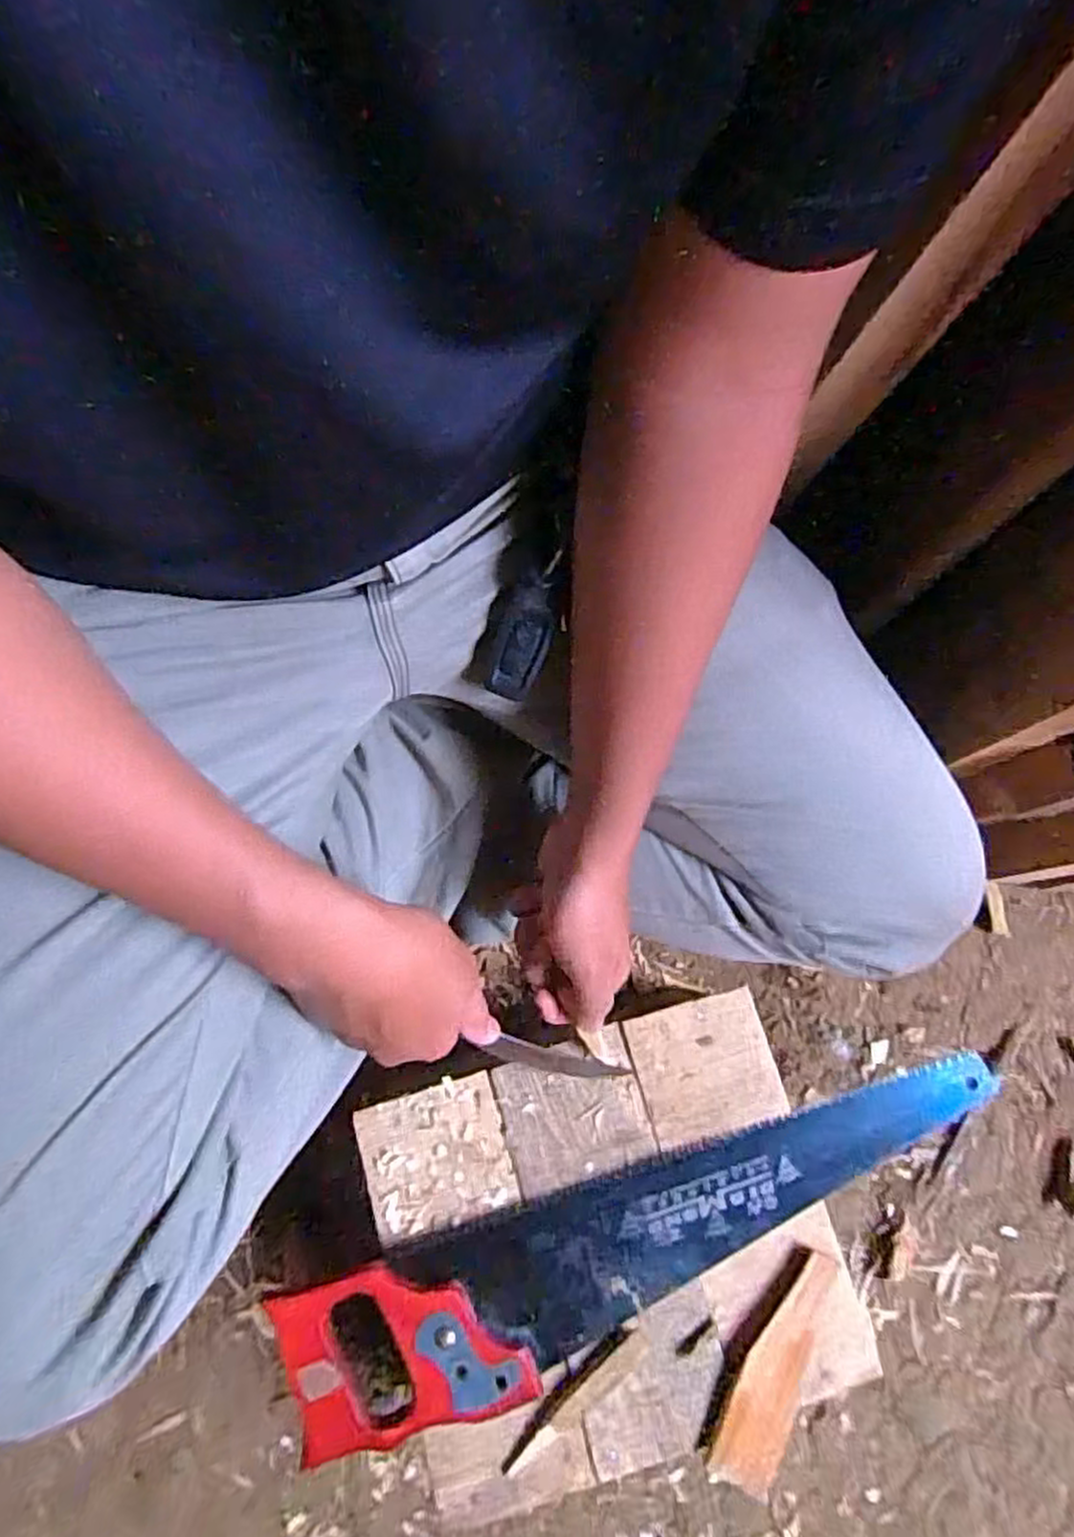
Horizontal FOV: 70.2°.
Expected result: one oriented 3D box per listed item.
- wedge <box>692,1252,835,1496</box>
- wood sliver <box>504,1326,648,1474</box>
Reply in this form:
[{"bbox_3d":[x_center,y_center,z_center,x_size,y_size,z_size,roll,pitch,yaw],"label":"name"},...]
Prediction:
[{"bbox_3d":[0.136,0.347,0.447,0.042,0.011,0.127,26,81,3],"label":"wedge"},{"bbox_3d":[0.020,0.362,0.437,0.100,0.005,0.016,-40,83,-7],"label":"wood sliver"}]

